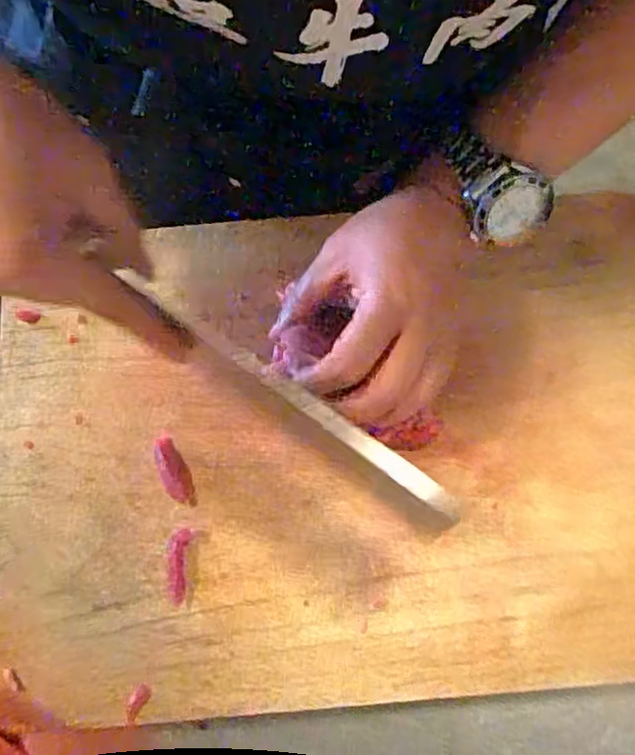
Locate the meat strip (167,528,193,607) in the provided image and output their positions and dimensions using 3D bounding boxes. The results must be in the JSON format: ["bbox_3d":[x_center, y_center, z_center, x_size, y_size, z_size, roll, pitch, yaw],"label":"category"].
[{"bbox_3d":[-0.076,0.102,0.358,0.012,0.004,0.039,4,77,3],"label":"meat strip"}]

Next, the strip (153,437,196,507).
[{"bbox_3d":[-0.081,0.053,0.374,0.016,0.004,0.042,-22,77,-3],"label":"strip"}]

